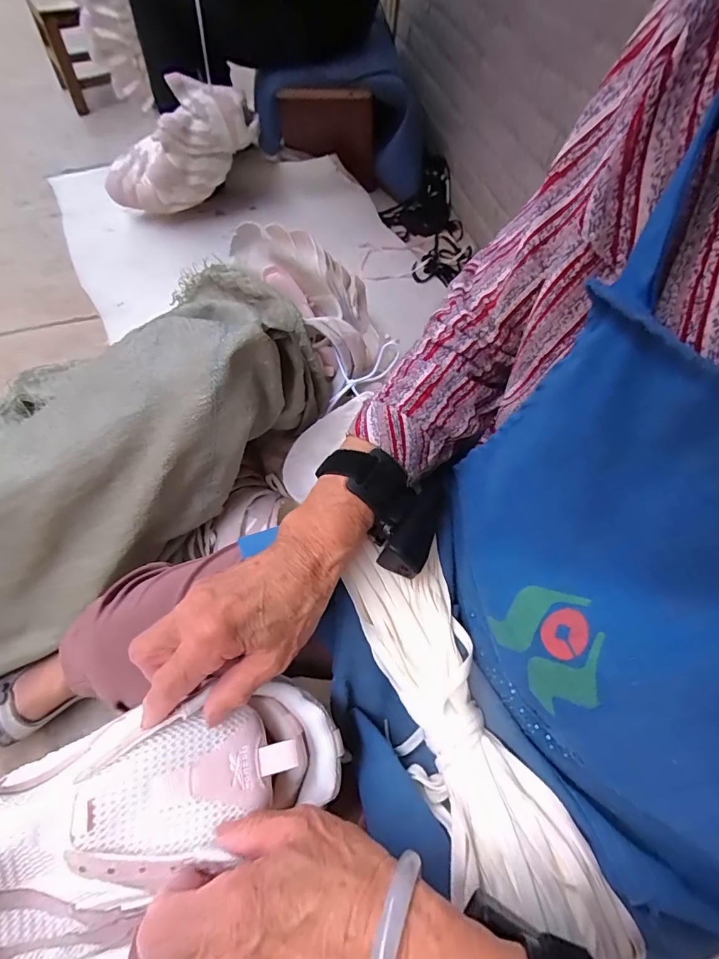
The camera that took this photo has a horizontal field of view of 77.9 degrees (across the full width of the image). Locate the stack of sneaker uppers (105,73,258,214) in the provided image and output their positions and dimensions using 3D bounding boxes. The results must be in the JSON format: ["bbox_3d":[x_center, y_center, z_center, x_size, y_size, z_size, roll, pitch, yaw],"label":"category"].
[{"bbox_3d":[-0.484,-0.834,1.164,0.462,0.221,0.178,-18,58,23],"label":"stack of sneaker uppers"}]

